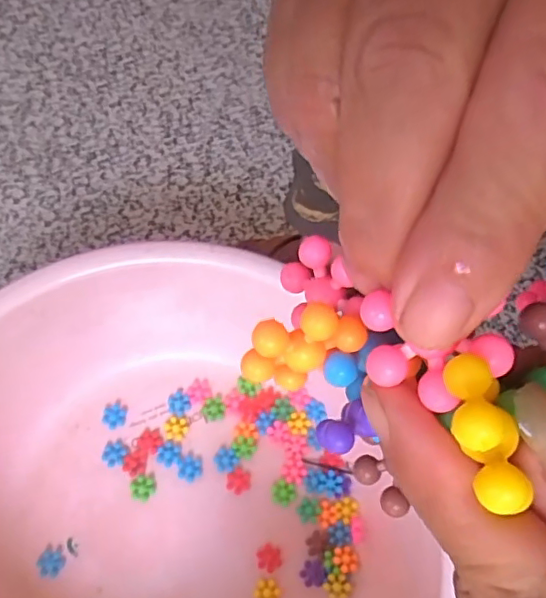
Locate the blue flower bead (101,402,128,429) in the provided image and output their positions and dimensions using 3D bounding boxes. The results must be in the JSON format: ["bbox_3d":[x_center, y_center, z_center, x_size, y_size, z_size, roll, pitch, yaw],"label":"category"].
[{"bbox_3d":[-0.177,0.131,0.639,0.027,0.007,0.026,0,67,-1],"label":"blue flower bead"}]

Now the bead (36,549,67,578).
[{"bbox_3d":[-0.225,0.268,0.583,0.026,0.012,0.026,0,67,-1],"label":"bead"}]

